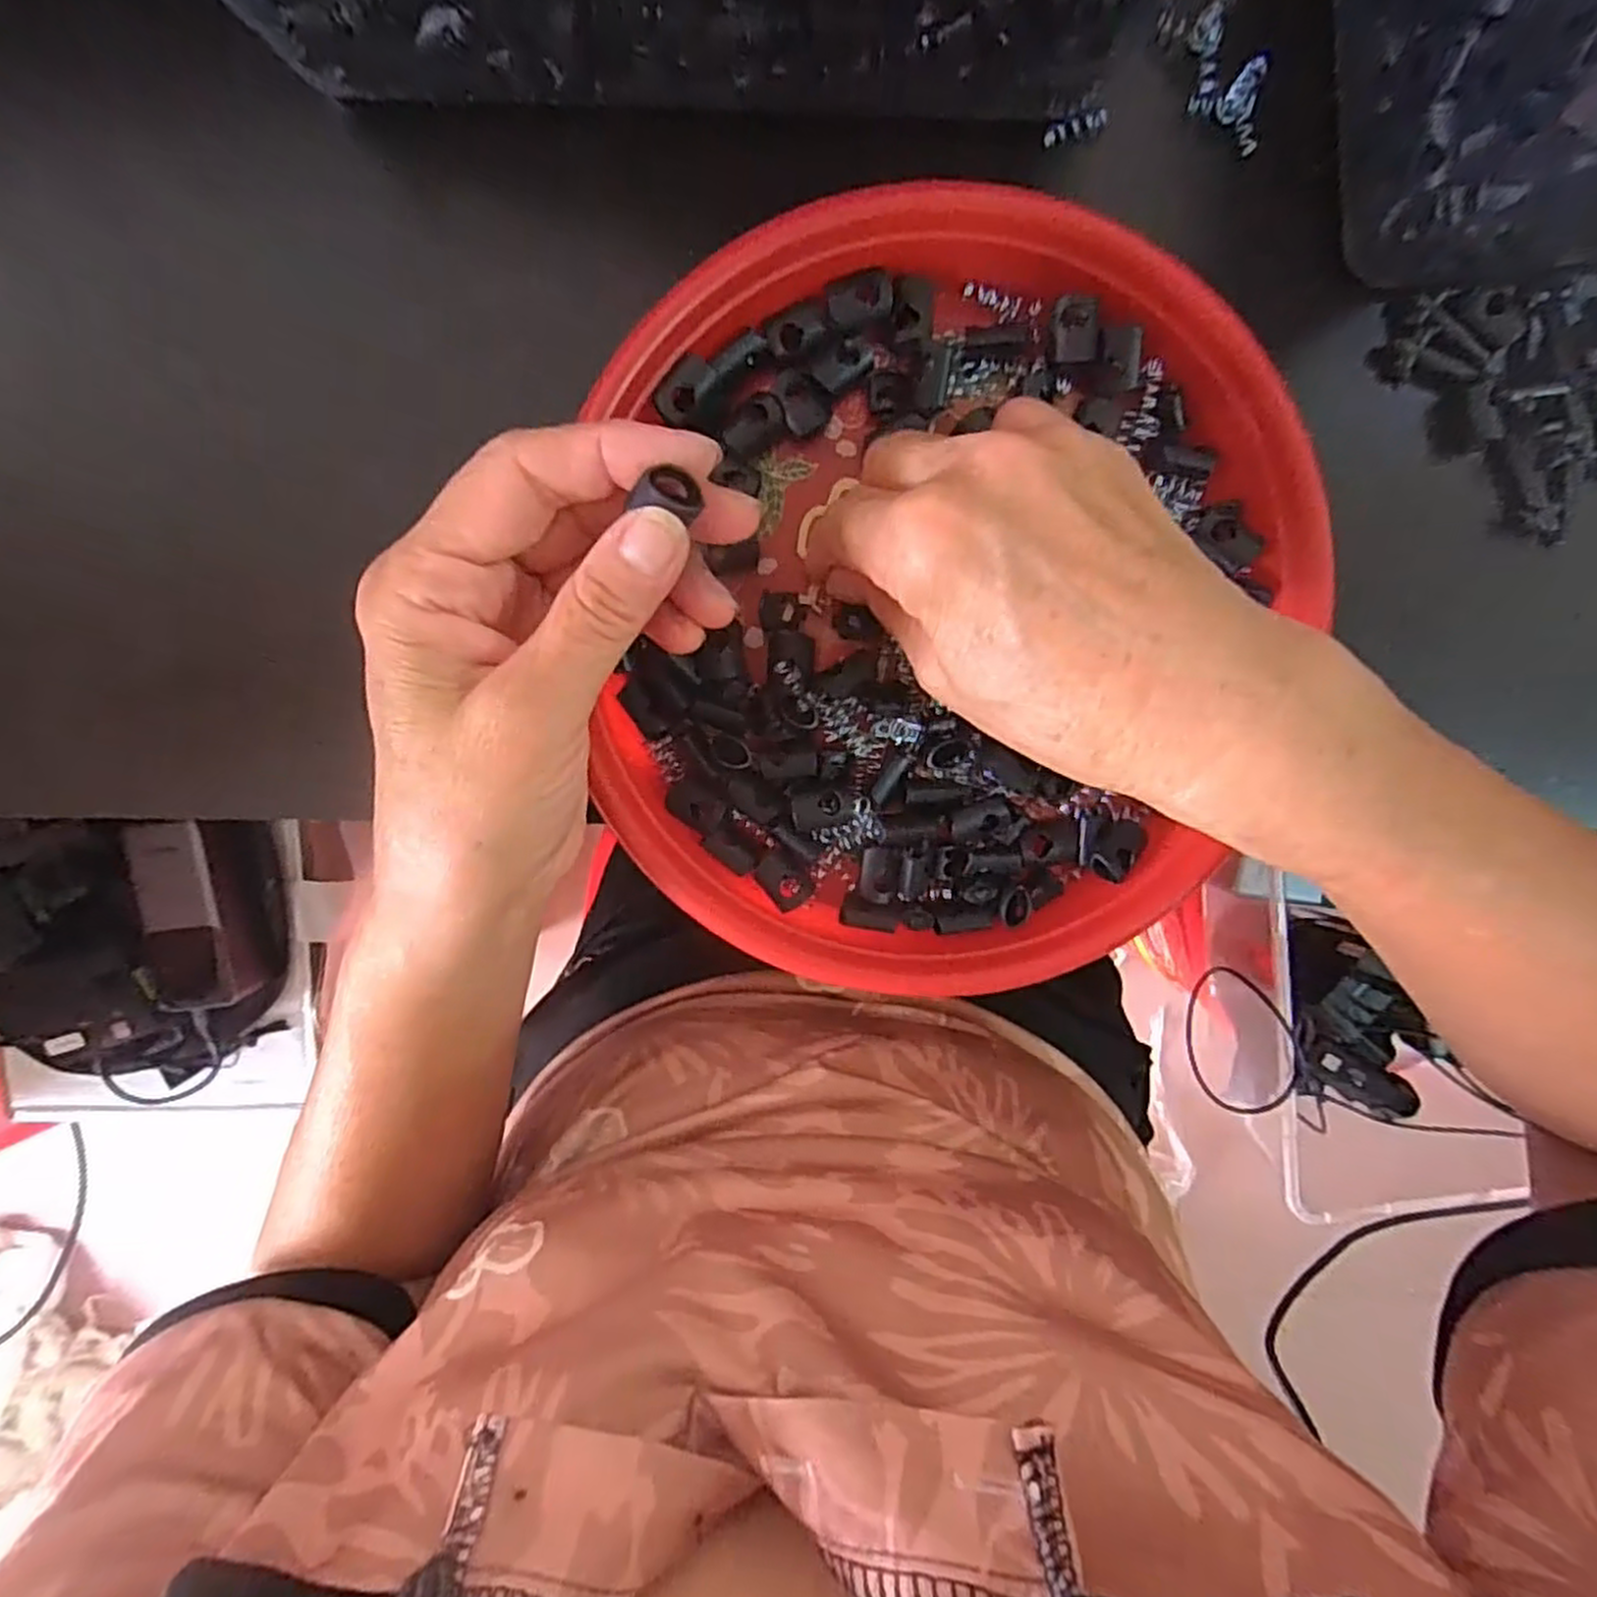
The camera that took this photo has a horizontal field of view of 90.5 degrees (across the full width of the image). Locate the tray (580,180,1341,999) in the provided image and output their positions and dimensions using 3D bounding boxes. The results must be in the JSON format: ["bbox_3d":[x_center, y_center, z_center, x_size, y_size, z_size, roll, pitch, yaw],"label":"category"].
[{"bbox_3d":[0.050,-0.056,0.253,0.217,0.033,0.236,0,93,-1],"label":"tray"}]

